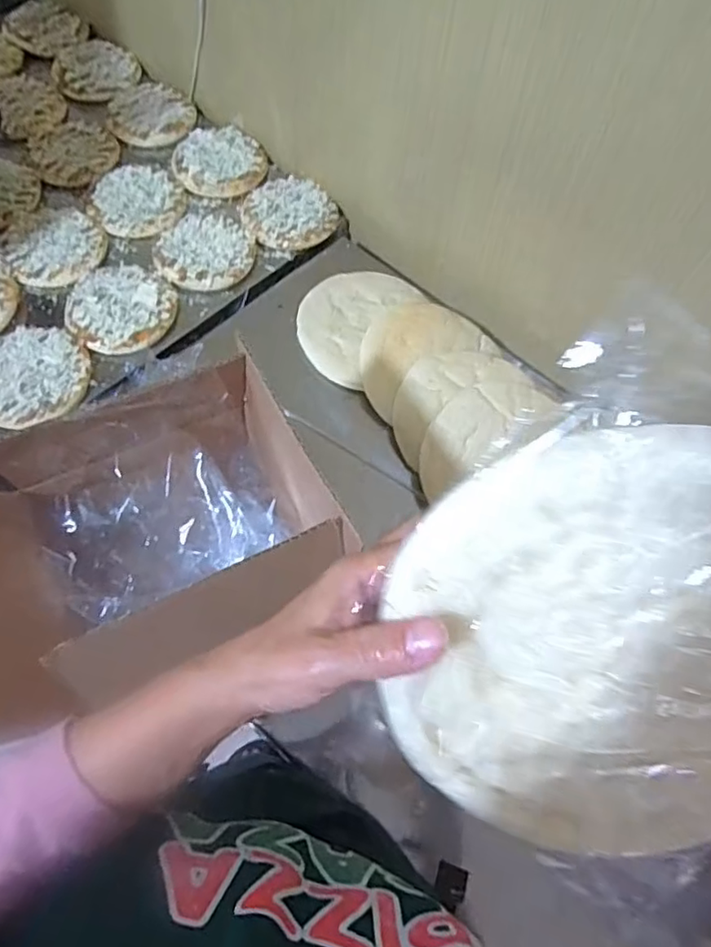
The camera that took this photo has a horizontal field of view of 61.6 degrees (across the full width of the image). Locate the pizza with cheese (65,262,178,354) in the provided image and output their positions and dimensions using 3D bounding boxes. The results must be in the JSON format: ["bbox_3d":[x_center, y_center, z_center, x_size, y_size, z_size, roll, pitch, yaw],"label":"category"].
[{"bbox_3d":[-0.331,-0.236,0.835,0.143,0.013,0.144,1,64,-3],"label":"pizza with cheese"}]

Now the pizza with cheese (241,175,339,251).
[{"bbox_3d":[-0.104,-0.420,0.945,0.143,0.012,0.137,-13,65,-9],"label":"pizza with cheese"}]

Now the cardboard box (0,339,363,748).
[{"bbox_3d":[-0.182,0.062,0.507,0.282,0.176,0.210,-27,68,-15],"label":"cardboard box"}]

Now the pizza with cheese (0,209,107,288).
[{"bbox_3d":[-0.448,-0.340,0.886,0.140,0.015,0.150,1,64,-3],"label":"pizza with cheese"}]

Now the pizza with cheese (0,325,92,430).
[{"bbox_3d":[-0.425,-0.129,0.783,0.139,0.017,0.153,-7,64,-7],"label":"pizza with cheese"}]

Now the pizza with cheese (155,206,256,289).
[{"bbox_3d":[-0.224,-0.345,0.896,0.137,0.016,0.156,22,65,7],"label":"pizza with cheese"}]

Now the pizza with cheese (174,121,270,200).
[{"bbox_3d":[-0.227,-0.526,1.003,0.149,0.028,0.135,-13,65,-9],"label":"pizza with cheese"}]

